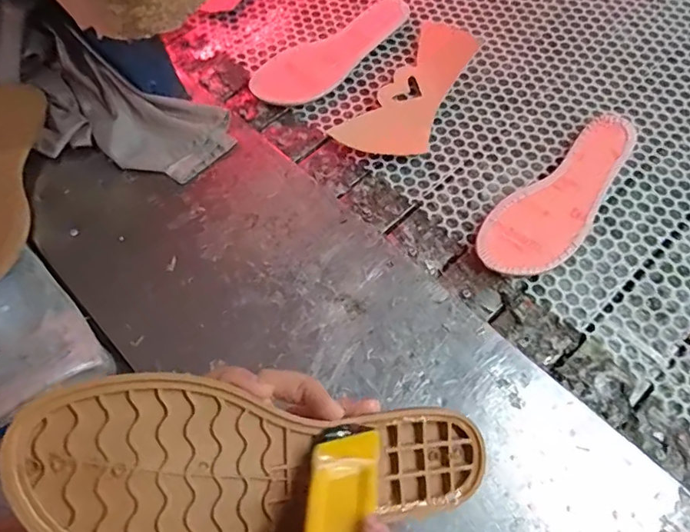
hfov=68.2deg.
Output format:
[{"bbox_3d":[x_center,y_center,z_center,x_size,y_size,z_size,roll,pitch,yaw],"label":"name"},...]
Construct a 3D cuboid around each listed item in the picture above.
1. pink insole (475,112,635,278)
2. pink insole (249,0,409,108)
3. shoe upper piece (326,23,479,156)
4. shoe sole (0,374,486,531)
[{"bbox_3d":[0.225,-0.072,0.507,0.235,0.011,0.078,-40,69,-16],"label":"pink insole"},{"bbox_3d":[-0.013,-0.267,0.626,0.232,0.011,0.082,-41,68,-16],"label":"pink insole"},{"bbox_3d":[0.085,-0.203,0.589,0.094,0.008,0.220,31,69,17],"label":"shoe upper piece"},{"bbox_3d":[-0.032,0.103,0.256,0.235,0.023,0.078,9,61,-24],"label":"shoe sole"}]

